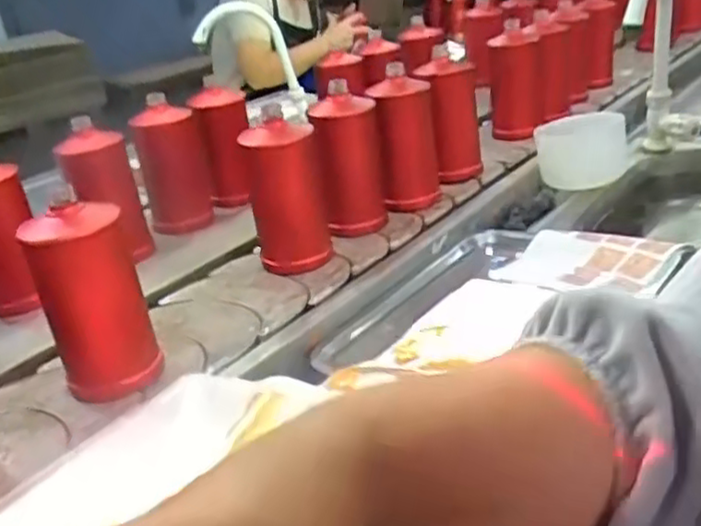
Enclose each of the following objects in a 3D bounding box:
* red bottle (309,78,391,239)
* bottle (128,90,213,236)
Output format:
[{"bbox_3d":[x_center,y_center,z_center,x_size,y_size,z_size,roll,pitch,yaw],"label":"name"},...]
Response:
[{"bbox_3d":[0.000,-0.125,0.892,0.080,0.184,0.098,-8,24,0],"label":"red bottle"},{"bbox_3d":[-0.250,-0.138,0.999,0.091,0.177,0.098,-15,25,-14],"label":"bottle"}]

